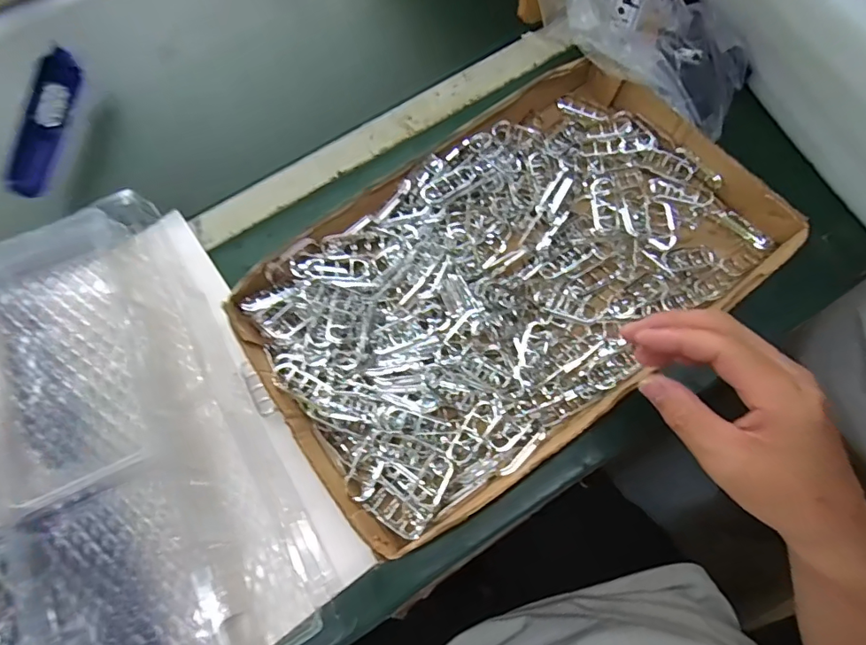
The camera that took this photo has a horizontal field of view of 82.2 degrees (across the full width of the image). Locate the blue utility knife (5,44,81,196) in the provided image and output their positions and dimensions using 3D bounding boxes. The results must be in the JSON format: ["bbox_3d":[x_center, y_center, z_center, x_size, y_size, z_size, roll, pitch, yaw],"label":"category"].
[{"bbox_3d":[-0.392,-0.203,0.501,0.038,0.017,0.171,19,65,-35],"label":"blue utility knife"}]

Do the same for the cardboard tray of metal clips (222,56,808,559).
[{"bbox_3d":[0.062,-0.040,0.431,0.429,0.053,0.270,-37,74,-9],"label":"cardboard tray of metal clips"}]

